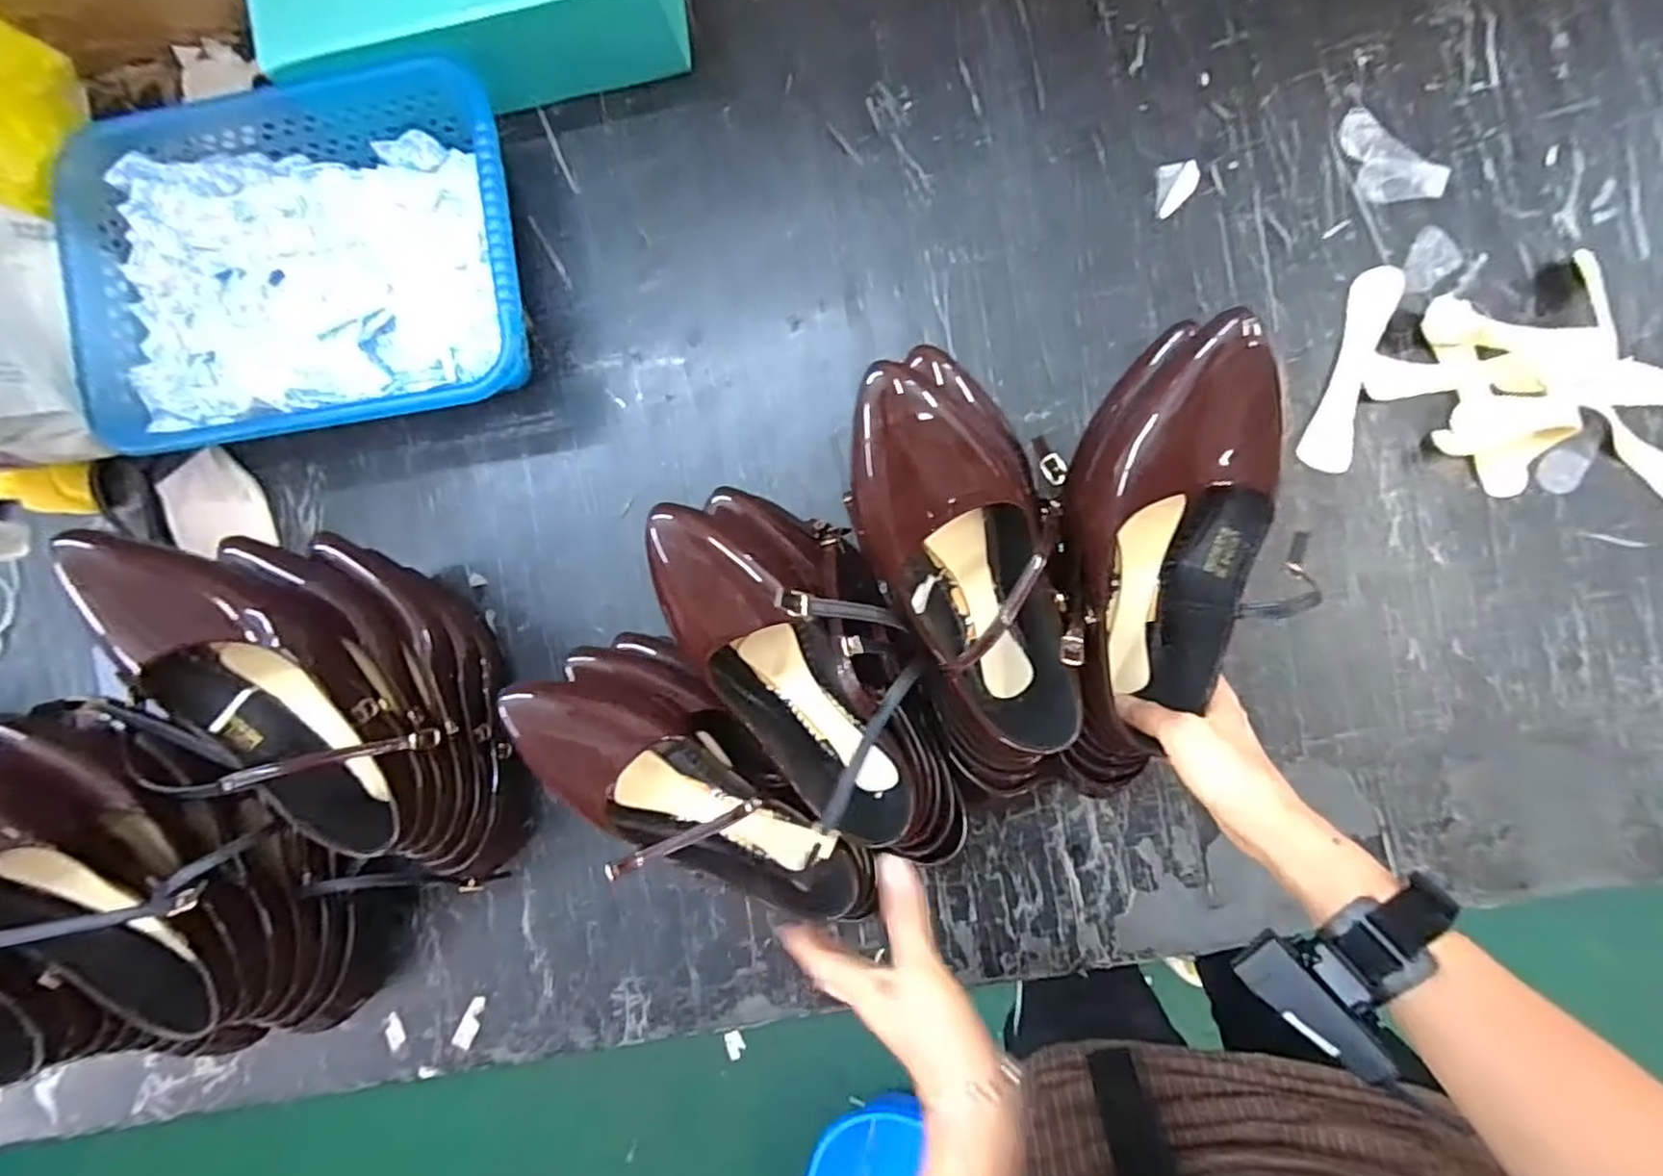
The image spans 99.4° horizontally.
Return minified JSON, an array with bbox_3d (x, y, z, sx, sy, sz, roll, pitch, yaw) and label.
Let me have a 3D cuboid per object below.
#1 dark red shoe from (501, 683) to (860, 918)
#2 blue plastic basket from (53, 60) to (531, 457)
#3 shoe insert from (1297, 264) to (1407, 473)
[{"bbox_3d":[-0.091,0.134,0.423,0.230,0.065,0.075,38,93,-24],"label":"dark red shoe"},{"bbox_3d":[-0.388,-0.239,0.537,0.326,0.077,0.243,-7,90,4],"label":"blue plastic basket"},{"bbox_3d":[0.380,-0.160,0.514,0.033,0.019,0.147,13,92,4],"label":"shoe insert"}]

